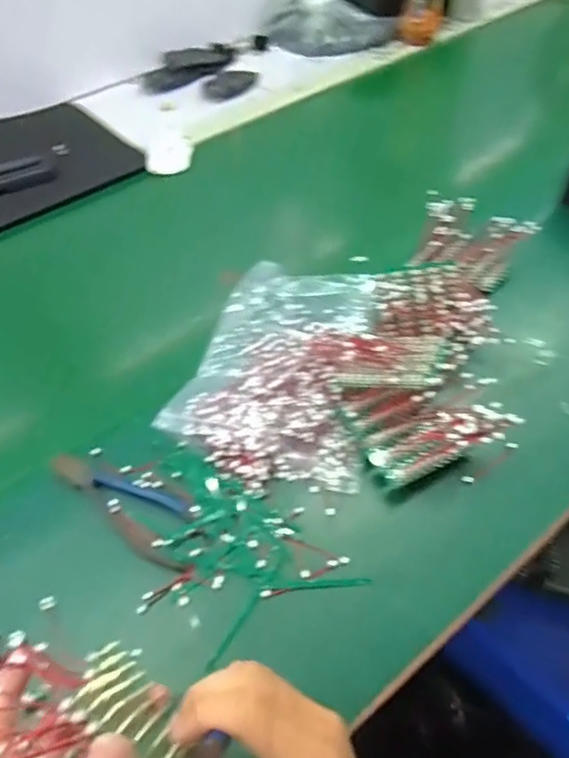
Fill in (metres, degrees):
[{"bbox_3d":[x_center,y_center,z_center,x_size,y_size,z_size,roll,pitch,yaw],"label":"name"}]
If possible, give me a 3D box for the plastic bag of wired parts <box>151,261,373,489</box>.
[{"bbox_3d":[-0.002,-0.018,0.524,0.159,0.030,0.245,6,50,11],"label":"plastic bag of wired parts"}]

